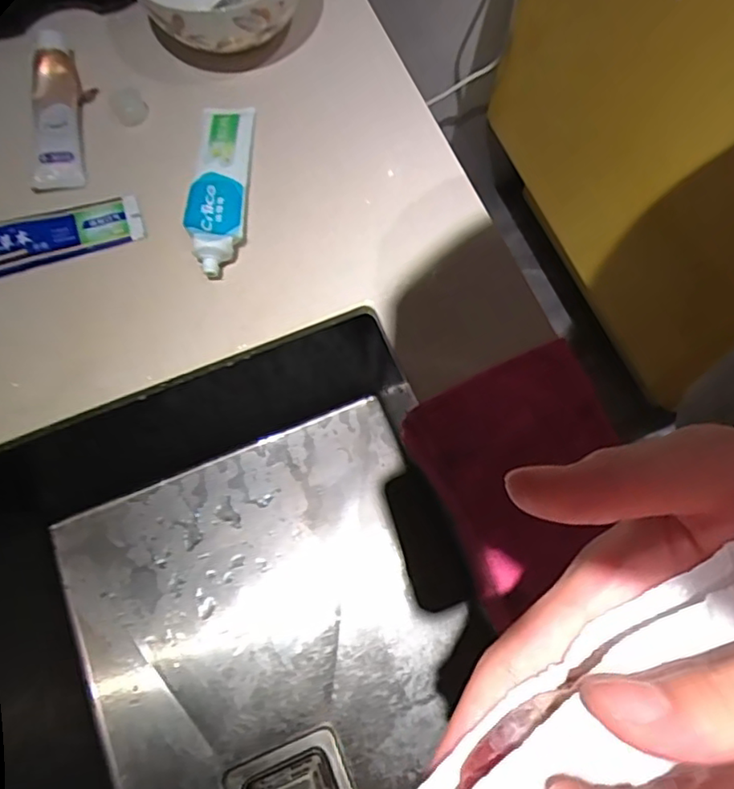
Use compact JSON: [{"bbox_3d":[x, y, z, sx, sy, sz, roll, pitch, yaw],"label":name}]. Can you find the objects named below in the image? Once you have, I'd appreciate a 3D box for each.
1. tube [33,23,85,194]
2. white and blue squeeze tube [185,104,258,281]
[{"bbox_3d":[-0.264,-0.248,0.514,0.036,0.018,0.155,-8,73,-1],"label":"tube"},{"bbox_3d":[-0.117,-0.173,0.482,0.045,0.026,0.164,0,72,1],"label":"white and blue squeeze tube"}]

